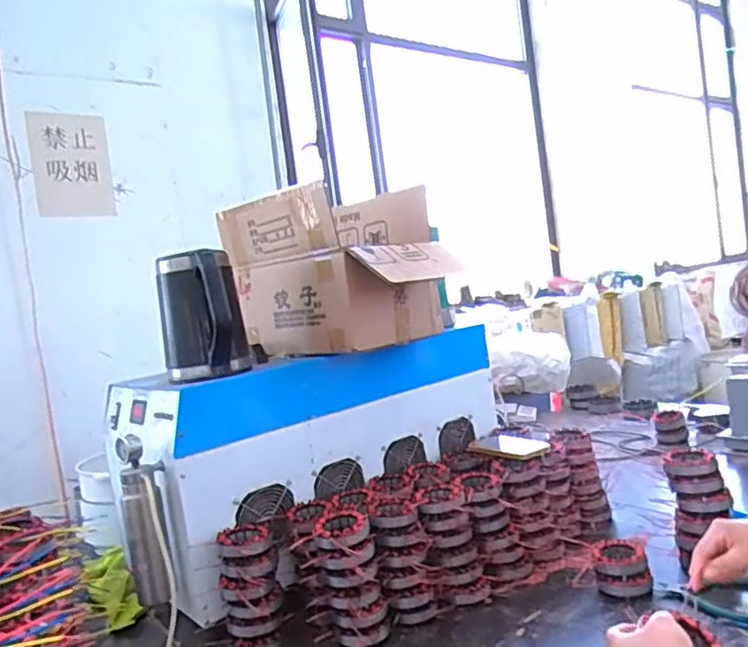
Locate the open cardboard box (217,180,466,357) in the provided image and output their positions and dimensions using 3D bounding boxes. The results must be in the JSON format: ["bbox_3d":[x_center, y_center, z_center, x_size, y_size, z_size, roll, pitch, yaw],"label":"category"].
[{"bbox_3d":[-0.074,-0.105,1.294,0.434,0.292,0.291,-4,4,40],"label":"open cardboard box"}]

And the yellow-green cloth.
[{"bbox_3d":[-0.489,0.495,1.178,0.088,0.103,0.140,-9,4,-34],"label":"yellow-green cloth"}]

